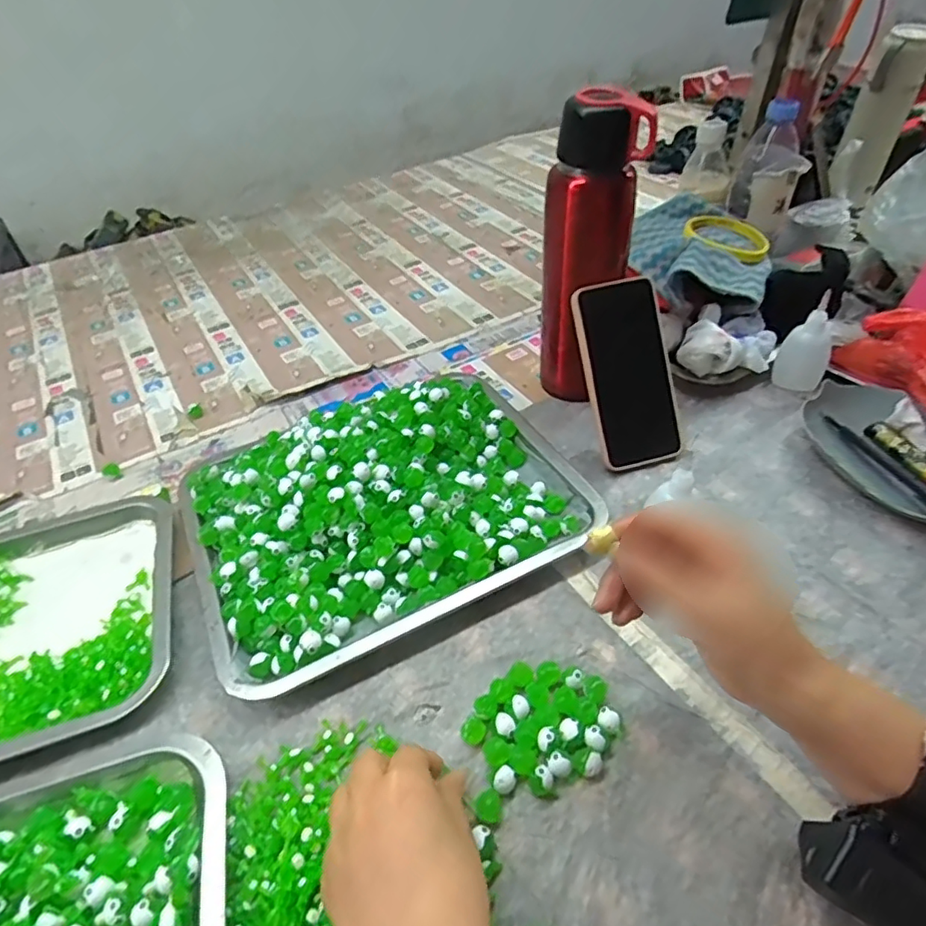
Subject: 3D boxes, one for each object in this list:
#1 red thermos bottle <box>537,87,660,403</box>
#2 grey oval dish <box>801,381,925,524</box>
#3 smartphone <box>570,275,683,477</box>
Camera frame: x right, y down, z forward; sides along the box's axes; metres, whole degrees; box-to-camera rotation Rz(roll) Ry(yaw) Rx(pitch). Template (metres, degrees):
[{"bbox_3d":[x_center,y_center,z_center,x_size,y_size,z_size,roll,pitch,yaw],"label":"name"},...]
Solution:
[{"bbox_3d":[0.115,-0.179,0.533,0.069,0.264,0.068,-19,45,-14],"label":"red thermos bottle"},{"bbox_3d":[0.373,-0.010,0.504,0.103,0.034,0.163,-20,46,-16],"label":"grey oval dish"},{"bbox_3d":[0.147,-0.079,0.522,0.073,0.162,0.010,-14,9,-4],"label":"smartphone"}]

